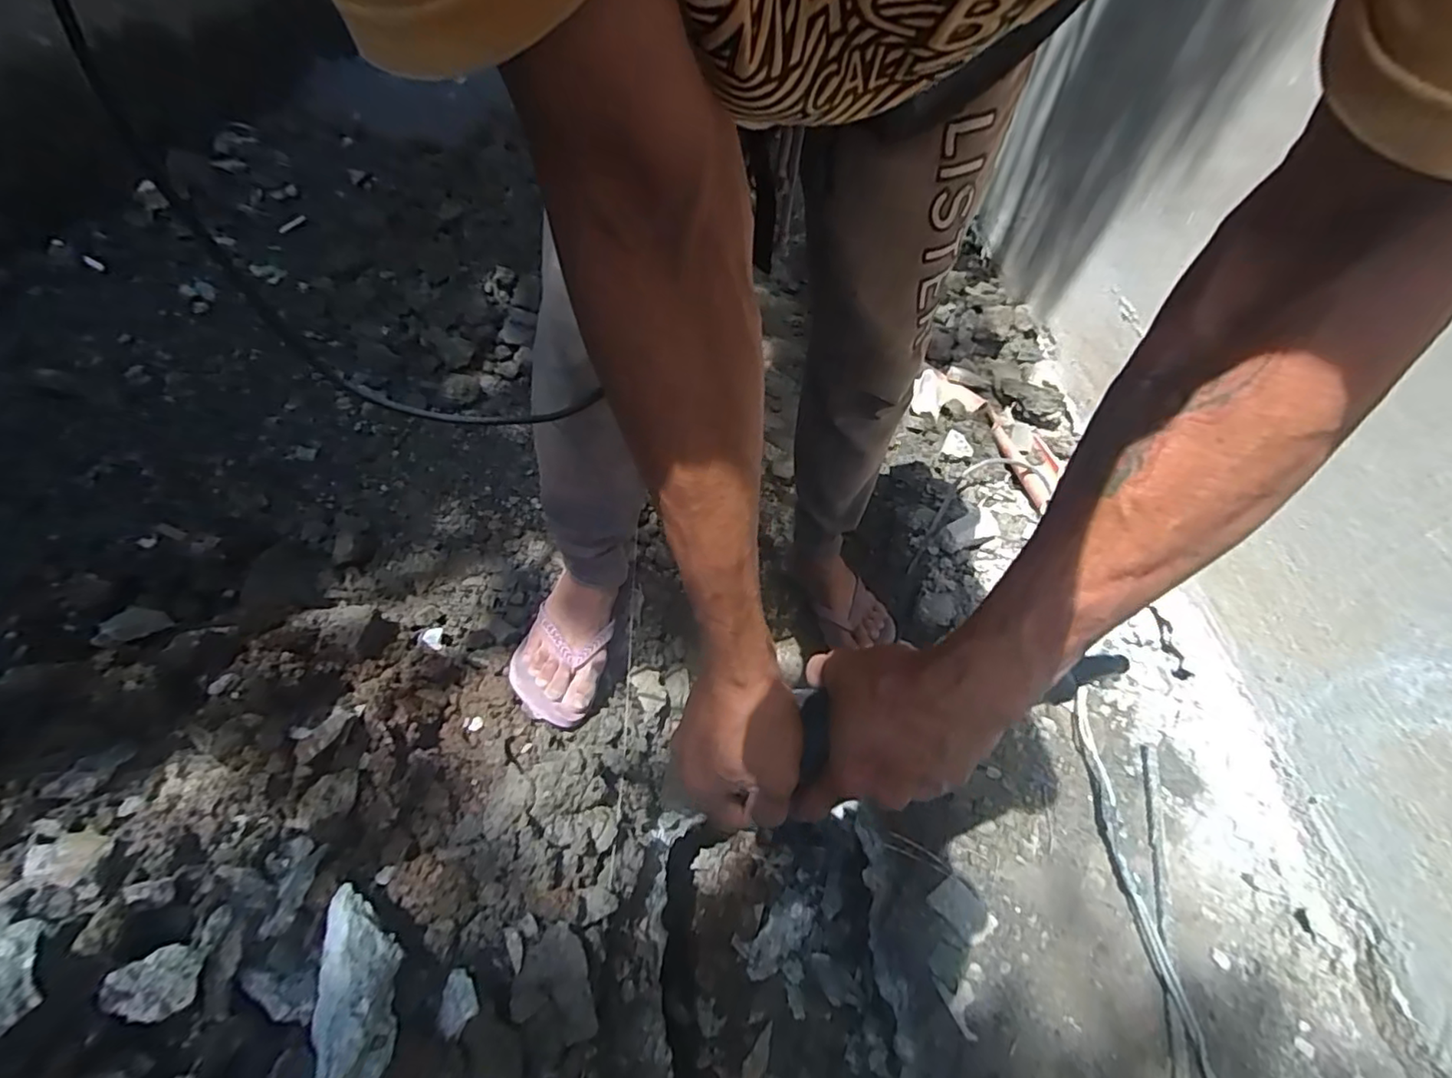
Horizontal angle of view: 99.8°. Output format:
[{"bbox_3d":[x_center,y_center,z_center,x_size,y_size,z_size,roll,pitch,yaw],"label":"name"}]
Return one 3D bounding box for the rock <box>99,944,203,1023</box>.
[{"bbox_3d":[-0.358,0.278,0.379,0.045,0.023,0.039,14,42,-53],"label":"rock"}]

